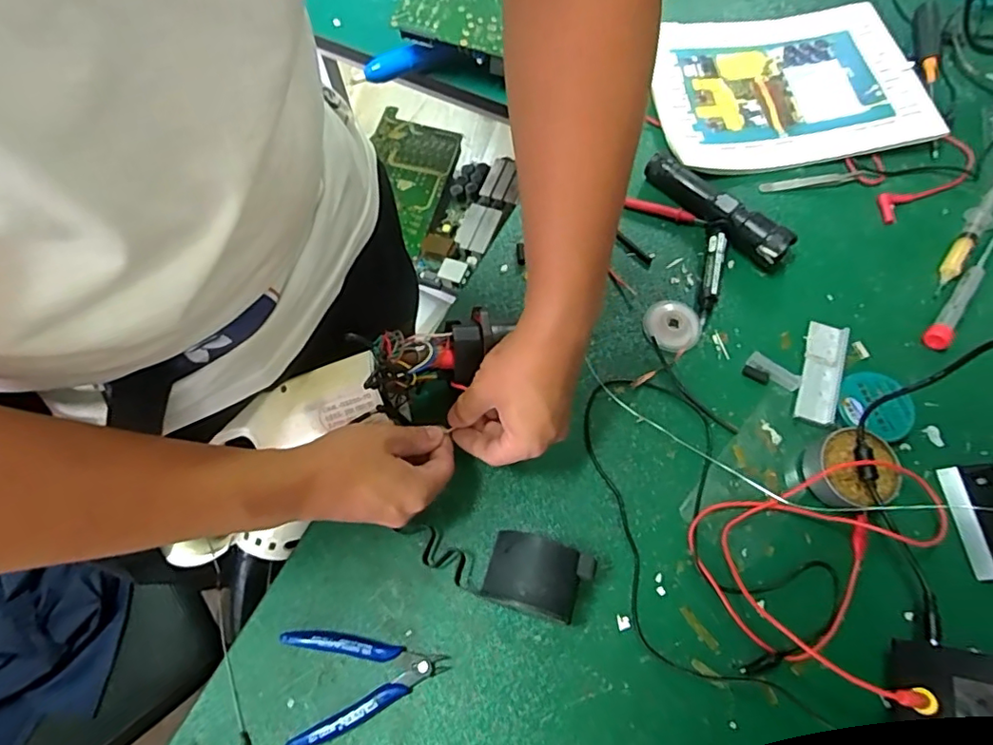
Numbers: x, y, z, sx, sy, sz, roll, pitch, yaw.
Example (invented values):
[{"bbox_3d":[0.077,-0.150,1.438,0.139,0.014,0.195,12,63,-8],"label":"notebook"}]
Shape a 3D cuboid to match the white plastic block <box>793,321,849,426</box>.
[{"bbox_3d":[0.287,0.000,0.493,0.033,0.012,0.093,18,69,10],"label":"white plastic block"}]

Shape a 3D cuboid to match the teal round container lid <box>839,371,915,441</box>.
[{"bbox_3d":[0.321,0.027,0.471,0.054,0.012,0.050,18,69,10],"label":"teal round container lid"}]

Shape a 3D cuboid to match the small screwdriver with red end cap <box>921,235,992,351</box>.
[{"bbox_3d":[0.442,-0.084,0.520,0.019,0.017,0.156,36,73,16],"label":"small screwdriver with red end cap"}]

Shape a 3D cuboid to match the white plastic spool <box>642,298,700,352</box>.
[{"bbox_3d":[0.167,-0.047,0.527,0.050,0.012,0.055,-1,67,2],"label":"white plastic spool"}]

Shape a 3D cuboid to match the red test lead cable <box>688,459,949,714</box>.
[{"bbox_3d":[0.245,0.124,0.412,0.168,0.066,0.175,28,71,13],"label":"red test lead cable"}]

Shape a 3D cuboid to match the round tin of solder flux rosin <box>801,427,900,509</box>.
[{"bbox_3d":[0.287,0.079,0.449,0.060,0.036,0.057,-1,67,2],"label":"round tin of solder flux rosin"}]

